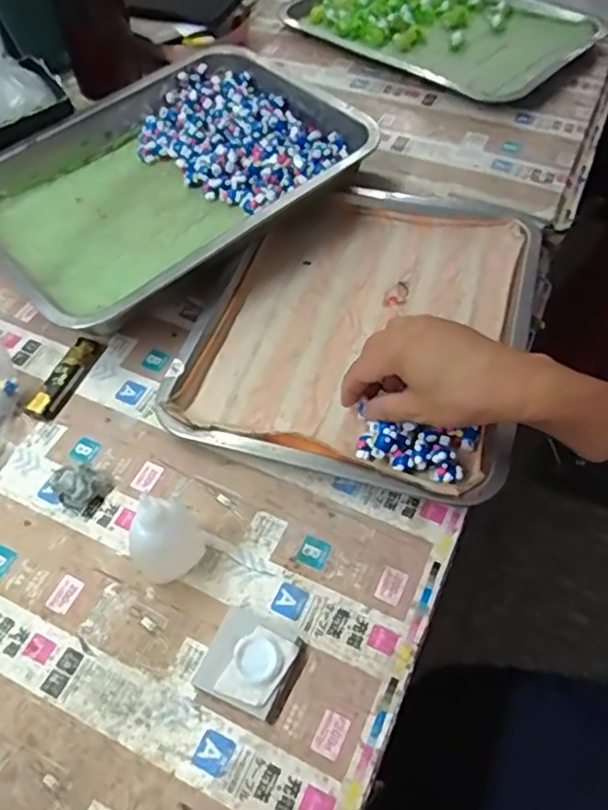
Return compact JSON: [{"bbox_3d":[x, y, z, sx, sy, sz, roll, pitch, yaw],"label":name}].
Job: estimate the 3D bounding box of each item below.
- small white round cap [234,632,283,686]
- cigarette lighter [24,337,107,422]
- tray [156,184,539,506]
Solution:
[{"bbox_3d":[-0.026,0.148,0.366,0.026,0.004,0.029,-14,54,-9],"label":"small white round cap"},{"bbox_3d":[-0.191,-0.024,0.505,0.022,0.011,0.083,18,58,13],"label":"cigarette lighter"},{"bbox_3d":[0.050,-0.074,0.520,0.251,0.034,0.300,15,57,11],"label":"tray"}]

